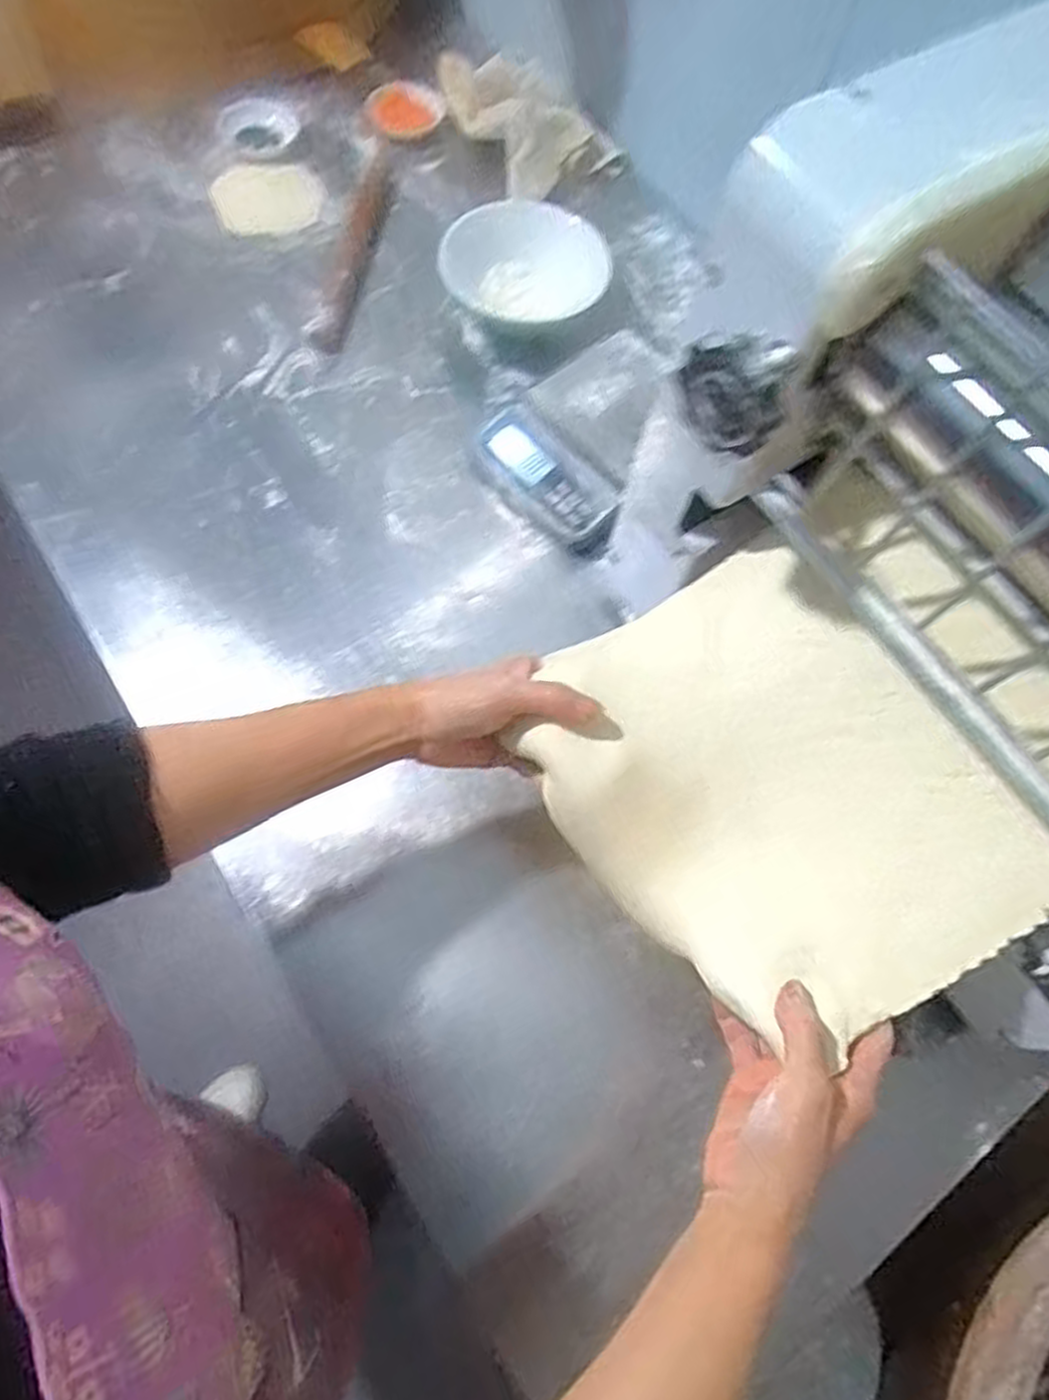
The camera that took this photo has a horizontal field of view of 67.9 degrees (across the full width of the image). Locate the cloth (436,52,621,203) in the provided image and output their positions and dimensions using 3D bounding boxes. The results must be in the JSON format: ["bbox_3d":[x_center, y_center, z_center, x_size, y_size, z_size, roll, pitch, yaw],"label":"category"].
[{"bbox_3d":[0.001,-0.791,1.048,0.174,0.056,0.313,-17,69,-10],"label":"cloth"}]

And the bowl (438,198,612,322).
[{"bbox_3d":[0.004,-0.477,0.865,0.174,0.072,0.174,1,67,-3],"label":"bowl"}]

